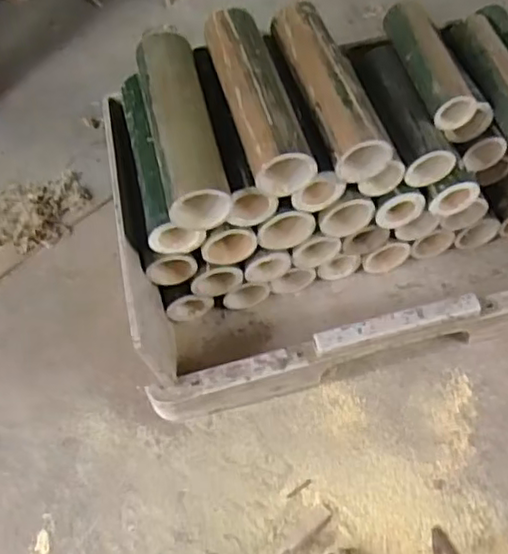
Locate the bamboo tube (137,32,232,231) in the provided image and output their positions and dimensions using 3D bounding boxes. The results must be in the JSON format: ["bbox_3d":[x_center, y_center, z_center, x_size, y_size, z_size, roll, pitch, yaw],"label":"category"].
[{"bbox_3d":[-0.079,-0.165,0.715,0.067,0.079,0.239,-12,52,-4],"label":"bamboo tube"}]

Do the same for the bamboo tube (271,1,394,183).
[{"bbox_3d":[0.085,-0.216,0.736,0.065,0.073,0.231,-16,52,-6],"label":"bamboo tube"}]

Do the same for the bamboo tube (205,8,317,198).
[{"bbox_3d":[0.001,-0.200,0.727,0.066,0.074,0.240,-15,57,-6],"label":"bamboo tube"}]

